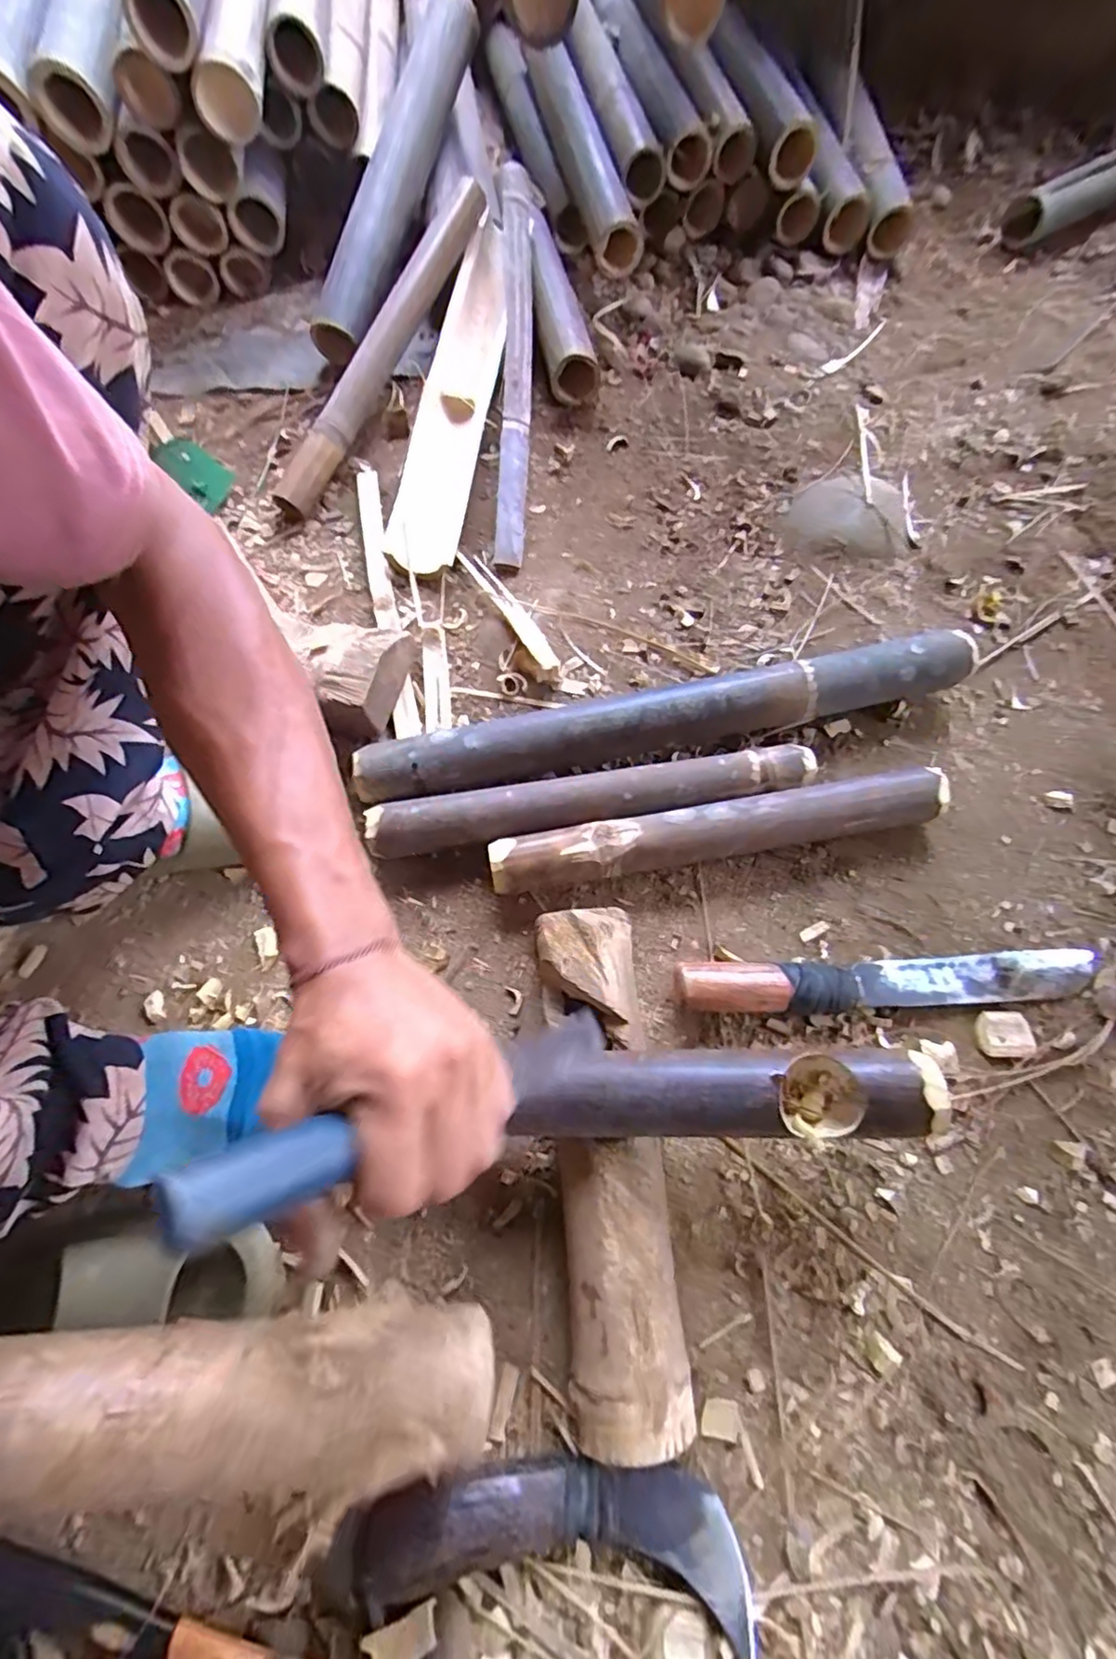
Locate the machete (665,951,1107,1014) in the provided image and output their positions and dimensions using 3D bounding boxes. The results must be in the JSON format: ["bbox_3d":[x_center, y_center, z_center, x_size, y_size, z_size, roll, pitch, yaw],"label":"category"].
[{"bbox_3d":[0.262,0.118,0.476,0.338,0.031,0.037,-2,66,-2],"label":"machete"}]

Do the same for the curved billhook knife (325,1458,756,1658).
[{"bbox_3d":[-0.001,0.400,0.343,0.225,0.036,0.068,9,66,3],"label":"curved billhook knife"}]

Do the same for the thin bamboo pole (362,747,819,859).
[{"bbox_3d":[0.031,-0.025,0.532,0.378,0.041,0.045,-9,66,-6],"label":"thin bamboo pole"}]

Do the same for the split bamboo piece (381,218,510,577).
[{"bbox_3d":[-0.113,-0.521,0.717,0.088,0.051,0.513,10,81,3],"label":"split bamboo piece"}]

